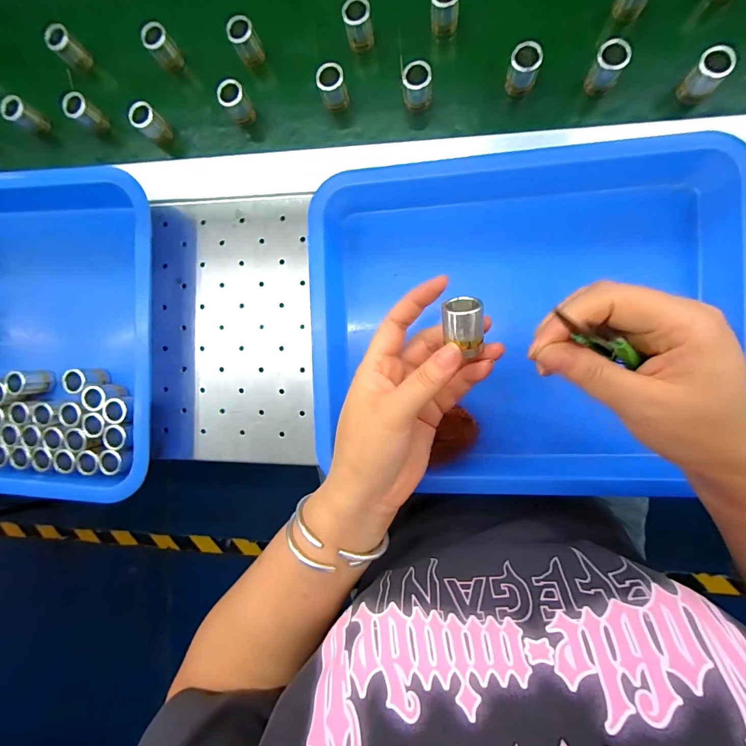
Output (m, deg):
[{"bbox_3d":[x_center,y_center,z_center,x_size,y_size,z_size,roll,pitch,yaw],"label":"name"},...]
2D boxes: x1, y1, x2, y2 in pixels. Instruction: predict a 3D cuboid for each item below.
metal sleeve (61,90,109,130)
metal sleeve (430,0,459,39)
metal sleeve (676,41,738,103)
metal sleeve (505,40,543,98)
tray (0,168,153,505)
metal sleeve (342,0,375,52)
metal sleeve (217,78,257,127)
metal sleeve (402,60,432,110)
[{"bbox_3d":[-0.276,-0.250,0.370,0.022,0.037,0.022,0,90,9],"label":"metal sleeve"},{"bbox_3d":[0.060,-0.305,0.320,0.023,0.037,0.021,-1,90,9],"label":"metal sleeve"},{"bbox_3d":[0.252,-0.224,0.290,0.023,0.038,0.019,44,96,6],"label":"metal sleeve"},{"bbox_3d":[0.122,-0.245,0.310,0.023,0.037,0.020,9,91,9],"label":"metal sleeve"},{"bbox_3d":[-0.380,-0.040,0.377,0.364,0.046,0.296,2,90,9],"label":"tray"},{"bbox_3d":[-0.012,-0.302,0.332,0.023,0.034,0.022,-9,89,9],"label":"metal sleeve"},{"bbox_3d":[-0.123,-0.244,0.346,0.022,0.035,0.020,0,90,9],"label":"metal sleeve"},{"bbox_3d":[0.038,-0.242,0.325,0.023,0.038,0.020,-6,89,9],"label":"metal sleeve"}]

